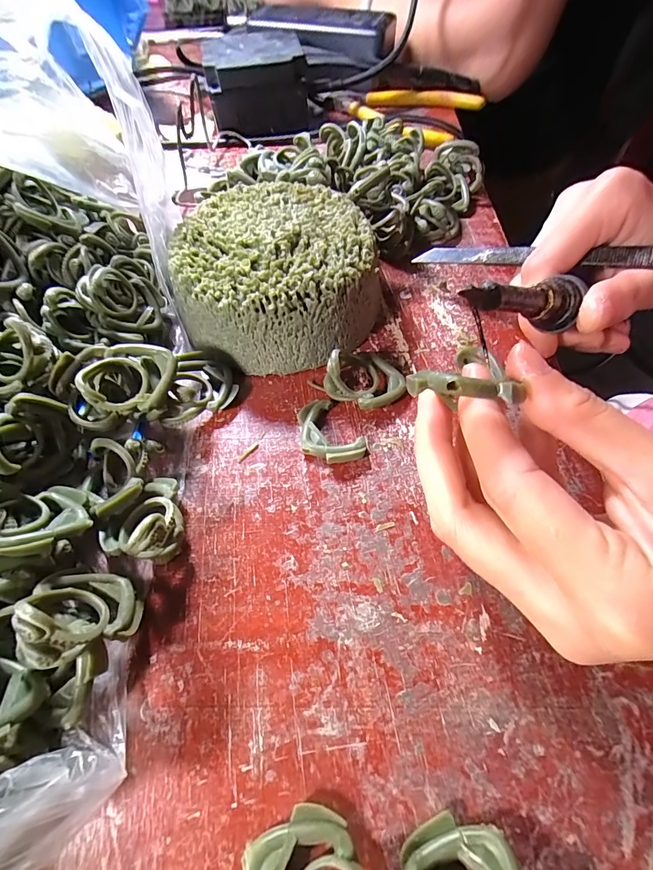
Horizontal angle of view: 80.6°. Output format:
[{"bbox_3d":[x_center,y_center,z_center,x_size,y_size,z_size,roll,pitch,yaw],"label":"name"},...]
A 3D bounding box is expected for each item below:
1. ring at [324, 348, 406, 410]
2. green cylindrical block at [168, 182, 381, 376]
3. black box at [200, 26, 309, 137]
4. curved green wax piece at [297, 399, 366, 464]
[{"bbox_3d":[0.019,-0.028,0.181,0.033,0.024,0.030,0,60,0],"label":"ring"},{"bbox_3d":[-0.023,-0.082,0.202,0.095,0.047,0.093,0,60,0],"label":"green cylindrical block"},{"bbox_3d":[-0.058,-0.296,0.324,0.077,0.053,0.078,-8,60,-4],"label":"black box"},{"bbox_3d":[0.000,0.000,0.175,0.023,0.006,0.036,-32,63,-16],"label":"curved green wax piece"}]

